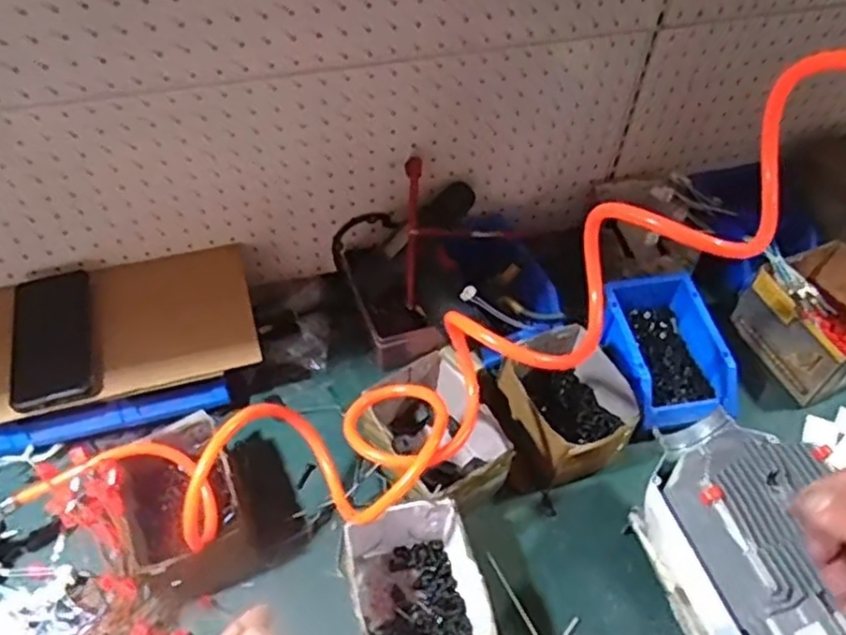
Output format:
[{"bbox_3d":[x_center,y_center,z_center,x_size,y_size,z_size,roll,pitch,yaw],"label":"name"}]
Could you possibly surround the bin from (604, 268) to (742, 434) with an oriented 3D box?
[{"bbox_3d":[0.288,0.042,0.847,0.120,0.073,0.185,-8,53,-10],"label":"bin"}]

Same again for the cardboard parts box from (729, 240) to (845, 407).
[{"bbox_3d":[0.495,0.006,0.879,0.142,0.100,0.152,-22,56,-19],"label":"cardboard parts box"}]

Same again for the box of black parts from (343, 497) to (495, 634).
[{"bbox_3d":[-0.005,0.257,0.660,0.114,0.094,0.152,-13,54,-13],"label":"box of black parts"}]

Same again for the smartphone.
[{"bbox_3d":[-0.398,0.020,0.762,0.083,0.012,0.170,-13,54,-13],"label":"smartphone"}]

